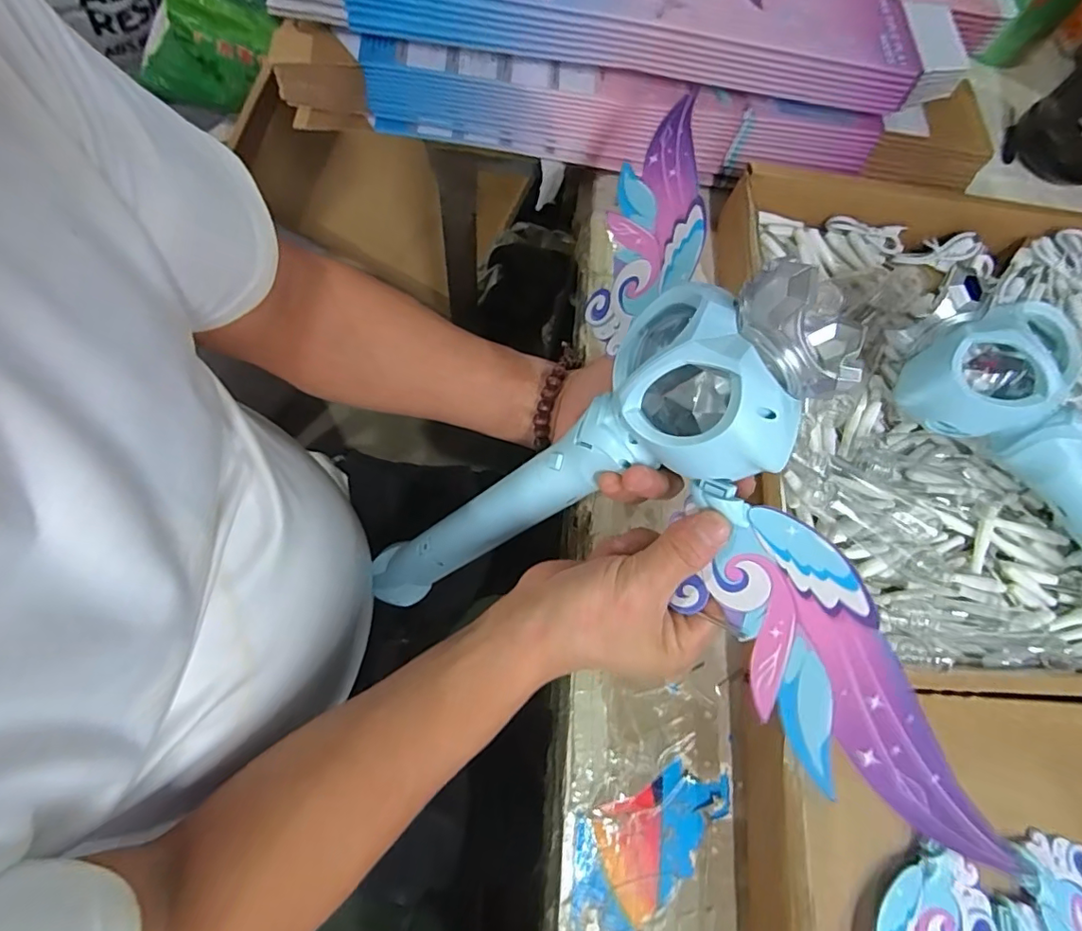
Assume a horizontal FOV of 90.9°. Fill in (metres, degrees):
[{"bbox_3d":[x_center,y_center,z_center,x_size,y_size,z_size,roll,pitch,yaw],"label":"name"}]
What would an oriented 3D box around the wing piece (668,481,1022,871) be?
[{"bbox_3d":[0.113,0.077,0.225,0.069,0.009,0.158,-48,54,19],"label":"wing piece"}]

